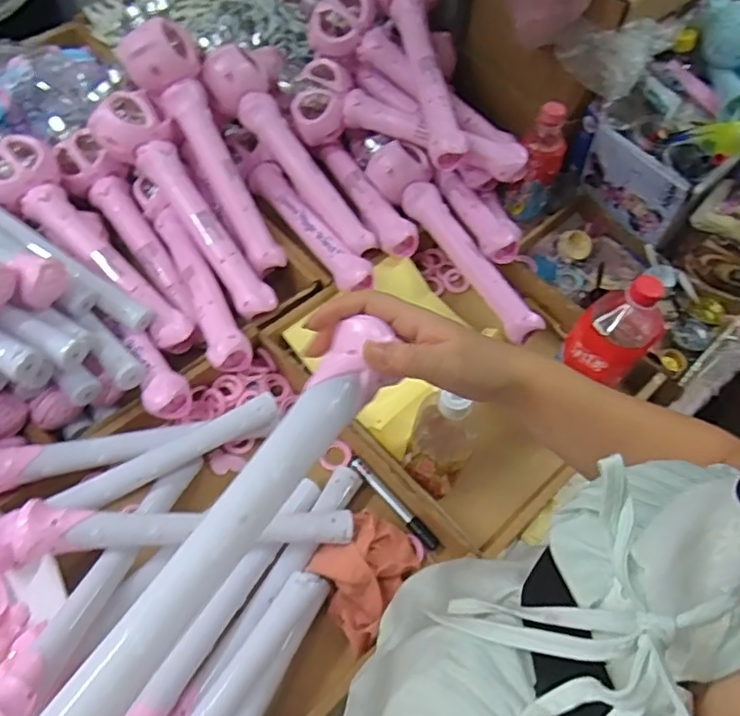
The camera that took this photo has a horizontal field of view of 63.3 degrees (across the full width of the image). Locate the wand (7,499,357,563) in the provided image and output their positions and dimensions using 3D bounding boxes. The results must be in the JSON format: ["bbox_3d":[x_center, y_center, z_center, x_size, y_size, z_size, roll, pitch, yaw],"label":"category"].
[{"bbox_3d":[-0.173,0.170,0.587,0.322,0.047,0.049,5,59,-19],"label":"wand"}]

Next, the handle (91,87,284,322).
[{"bbox_3d":[-0.232,-0.197,0.773,0.093,0.072,0.340,-36,88,-22],"label":"handle"}]

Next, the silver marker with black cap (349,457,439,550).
[{"bbox_3d":[0.026,0.163,0.682,0.016,0.016,0.136,-38,70,-22],"label":"silver marker with black cap"}]

